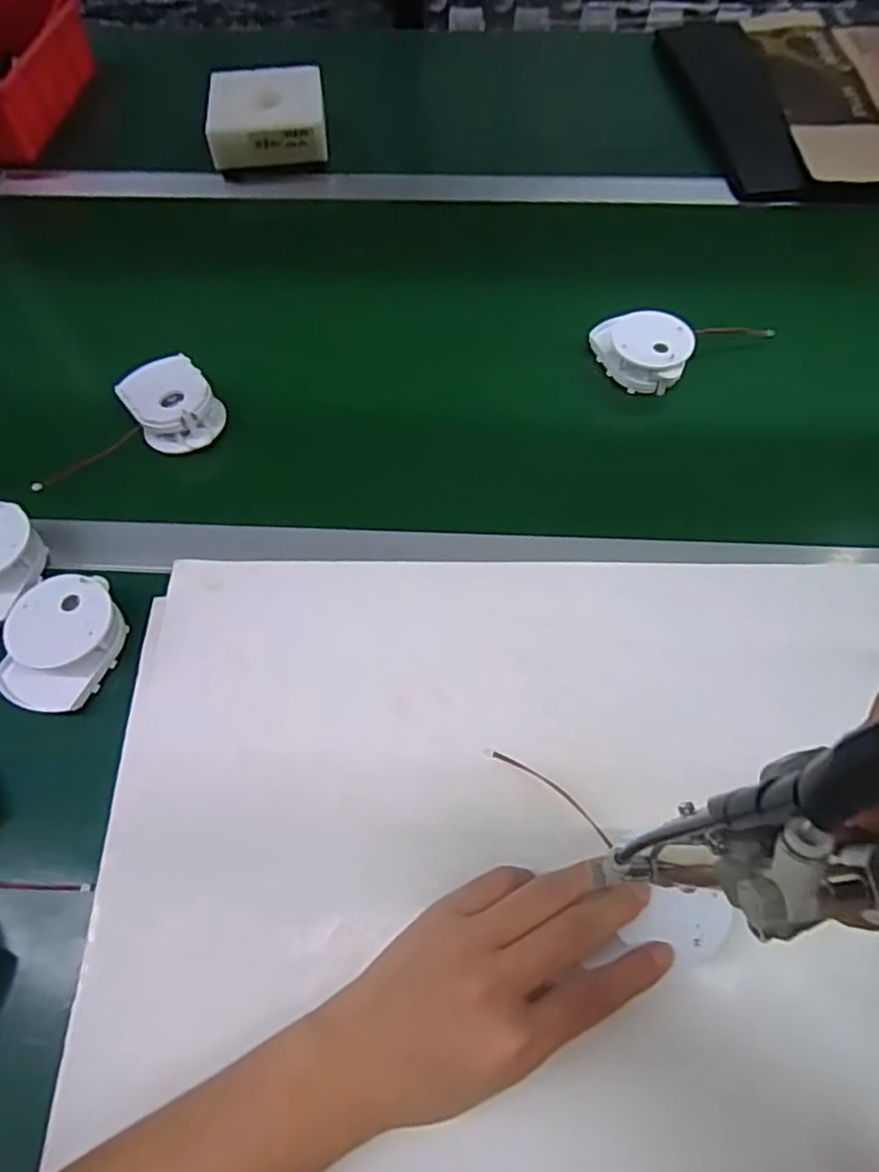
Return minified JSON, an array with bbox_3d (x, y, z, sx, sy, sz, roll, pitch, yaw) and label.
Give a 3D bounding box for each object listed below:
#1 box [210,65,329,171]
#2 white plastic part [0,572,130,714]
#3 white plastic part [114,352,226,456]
[{"bbox_3d":[-0.181,-0.494,0.704,0.122,0.035,0.119,-9,61,-3],"label":"box"},{"bbox_3d":[-0.239,0.035,0.420,0.063,0.030,0.082,9,63,1],"label":"white plastic part"},{"bbox_3d":[-0.208,-0.142,0.521,0.061,0.027,0.074,-33,69,-18],"label":"white plastic part"}]

